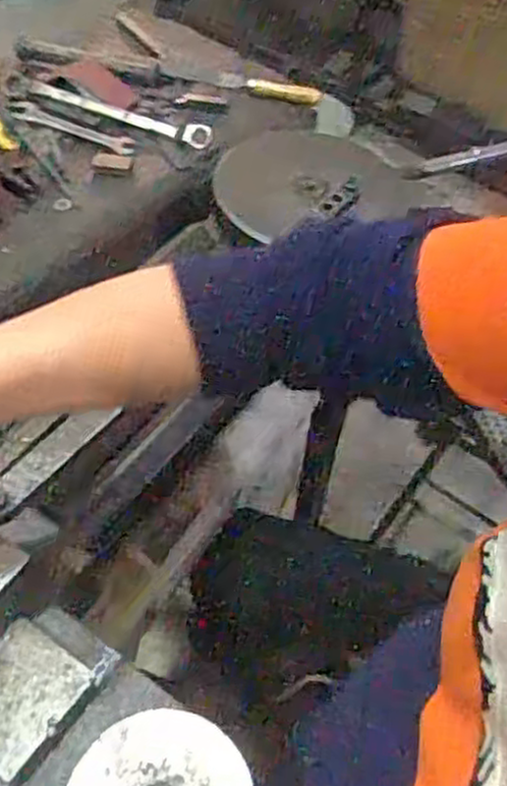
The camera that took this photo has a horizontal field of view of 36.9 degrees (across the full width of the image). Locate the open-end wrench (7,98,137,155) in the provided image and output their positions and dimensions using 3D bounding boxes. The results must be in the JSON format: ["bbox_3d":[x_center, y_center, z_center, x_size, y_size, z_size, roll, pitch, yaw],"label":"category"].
[{"bbox_3d":[-0.202,-0.292,0.833,0.161,0.006,0.030,24,55,13],"label":"open-end wrench"}]

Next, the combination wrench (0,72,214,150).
[{"bbox_3d":[-0.164,-0.318,0.846,0.252,0.011,0.030,19,54,10],"label":"combination wrench"}]

